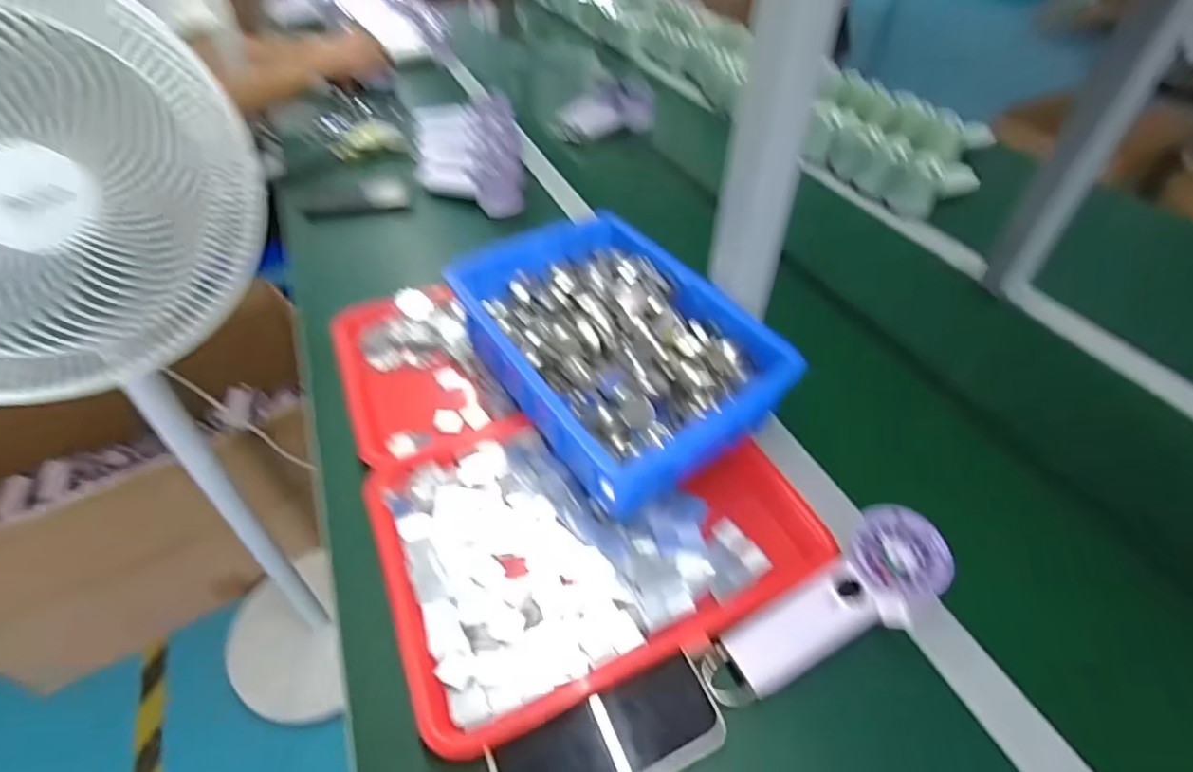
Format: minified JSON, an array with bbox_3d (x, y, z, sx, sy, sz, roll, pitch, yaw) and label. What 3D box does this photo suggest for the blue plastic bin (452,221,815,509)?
[{"bbox_3d":[0.007,-0.039,0.565,0.206,0.092,0.293,-25,51,-24],"label":"blue plastic bin"}]

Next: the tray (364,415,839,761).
[{"bbox_3d":[-0.004,0.114,0.493,0.330,0.026,0.249,-17,49,-18],"label":"tray"}]

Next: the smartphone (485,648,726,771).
[{"bbox_3d":[0.009,0.237,0.380,0.149,0.013,0.062,-18,49,-18],"label":"smartphone"}]

